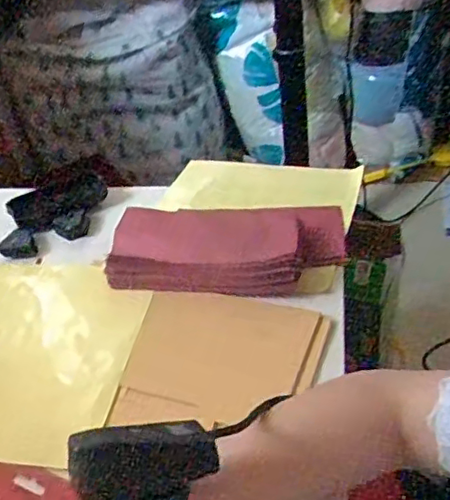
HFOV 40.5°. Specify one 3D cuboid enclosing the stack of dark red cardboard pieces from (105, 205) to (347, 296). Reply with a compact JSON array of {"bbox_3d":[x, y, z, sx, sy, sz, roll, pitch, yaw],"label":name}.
[{"bbox_3d":[0.005,-0.013,0.616,0.222,0.029,0.135,3,38,9],"label":"stack of dark red cardboard pieces"}]

